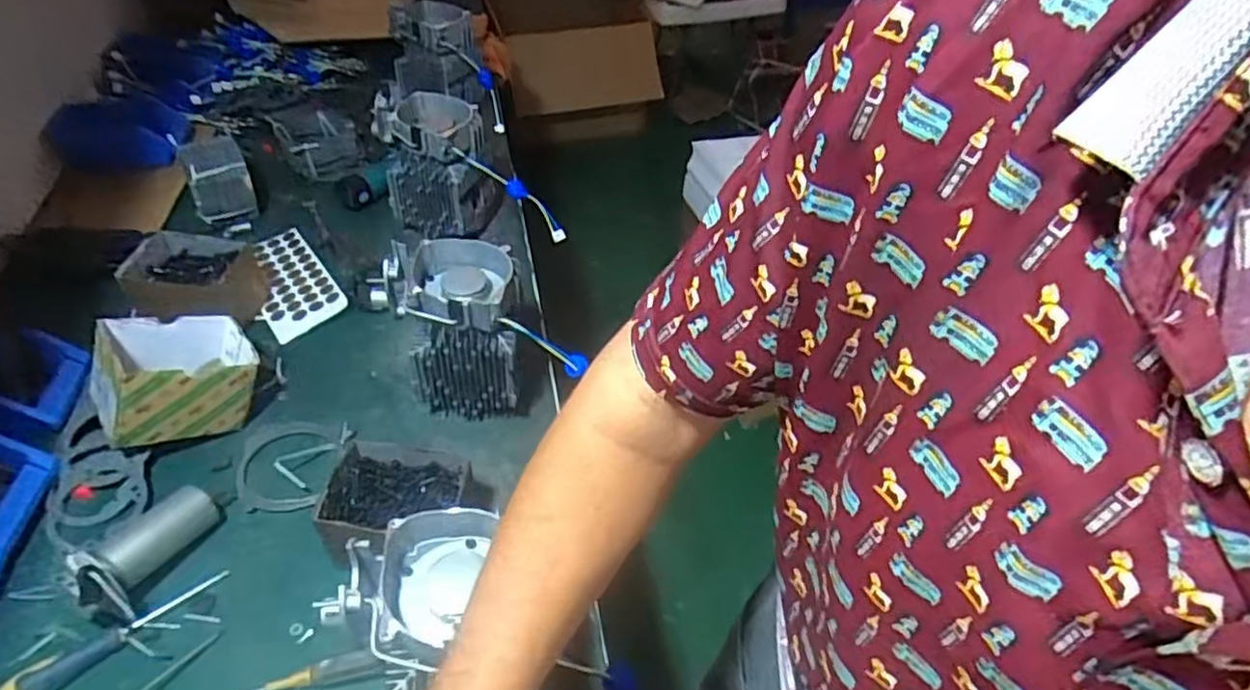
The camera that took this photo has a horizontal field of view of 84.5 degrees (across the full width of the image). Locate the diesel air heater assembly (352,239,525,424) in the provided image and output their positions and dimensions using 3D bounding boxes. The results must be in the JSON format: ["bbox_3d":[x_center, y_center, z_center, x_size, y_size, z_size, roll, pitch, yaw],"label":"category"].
[{"bbox_3d":[-0.207,-0.010,0.839,0.161,0.217,0.114,3,45,-2],"label":"diesel air heater assembly"}]

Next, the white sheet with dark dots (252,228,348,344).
[{"bbox_3d":[-0.500,-0.095,1.021,0.109,0.009,0.224,-36,59,-16],"label":"white sheet with dark dots"}]

